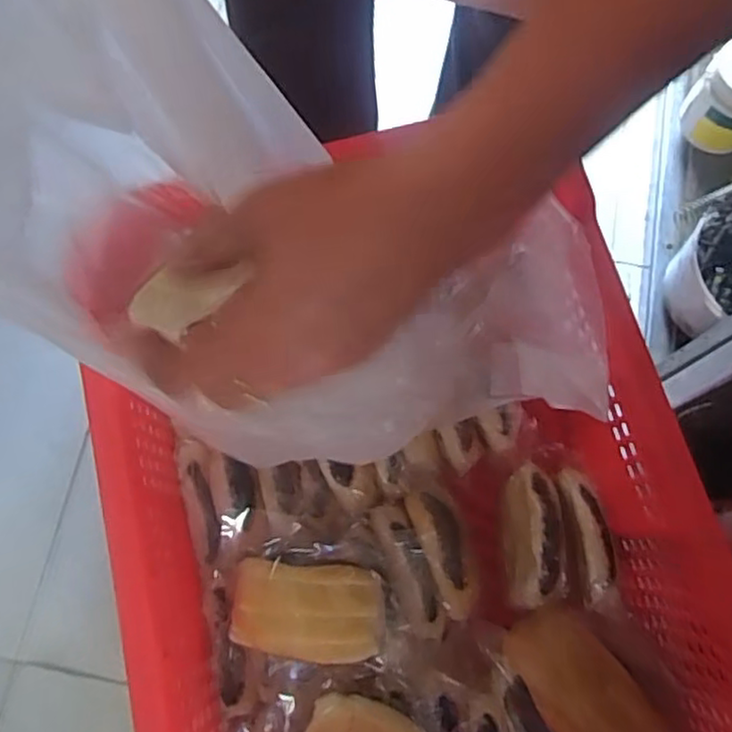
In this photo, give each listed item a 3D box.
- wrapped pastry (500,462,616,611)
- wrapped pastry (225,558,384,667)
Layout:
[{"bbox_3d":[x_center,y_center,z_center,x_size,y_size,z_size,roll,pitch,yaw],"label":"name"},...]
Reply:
[{"bbox_3d":[0.153,0.136,0.525,0.074,0.053,0.103,1,74,0],"label":"wrapped pastry"},{"bbox_3d":[-0.042,0.176,0.472,0.107,0.040,0.063,4,74,1],"label":"wrapped pastry"}]

